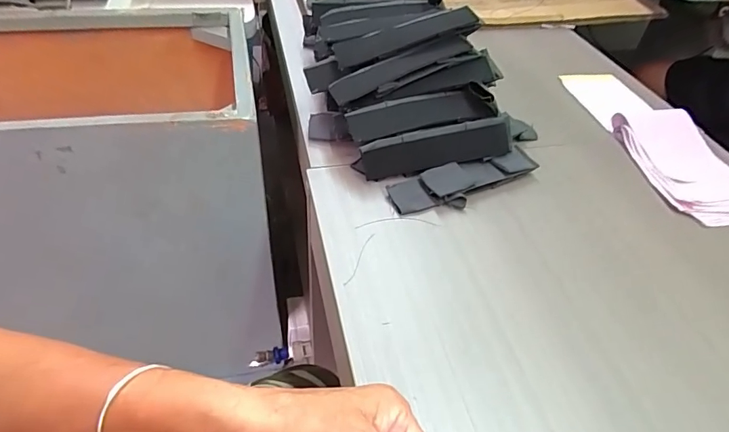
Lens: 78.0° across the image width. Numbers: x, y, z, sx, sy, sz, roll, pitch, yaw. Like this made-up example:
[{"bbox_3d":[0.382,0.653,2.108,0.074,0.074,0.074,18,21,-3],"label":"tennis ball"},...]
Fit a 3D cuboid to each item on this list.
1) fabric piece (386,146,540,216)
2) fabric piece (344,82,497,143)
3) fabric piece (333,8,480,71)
[{"bbox_3d":[0.121,-0.041,0.540,0.188,0.023,0.056,-15,48,-18],"label":"fabric piece"},{"bbox_3d":[0.068,-0.129,0.540,0.176,0.022,0.045,-12,66,-8],"label":"fabric piece"},{"bbox_3d":[0.052,-0.232,0.578,0.184,0.014,0.051,-16,46,2],"label":"fabric piece"}]

